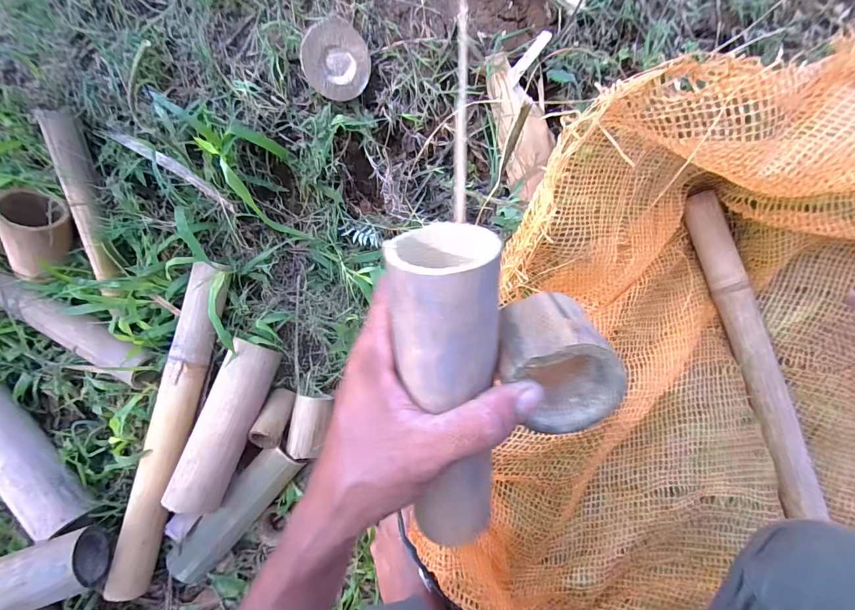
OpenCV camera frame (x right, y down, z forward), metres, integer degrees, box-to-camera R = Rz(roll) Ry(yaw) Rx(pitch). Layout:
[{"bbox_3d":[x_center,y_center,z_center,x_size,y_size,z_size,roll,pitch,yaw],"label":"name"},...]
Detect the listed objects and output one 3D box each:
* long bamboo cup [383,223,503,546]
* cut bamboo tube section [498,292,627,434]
[{"bbox_3d":[0.014,0.060,0.233,0.052,0.055,0.209,-4,115,1],"label":"long bamboo cup"},{"bbox_3d":[0.073,0.031,0.229,0.056,0.067,0.067,-25,112,11],"label":"cut bamboo tube section"}]

